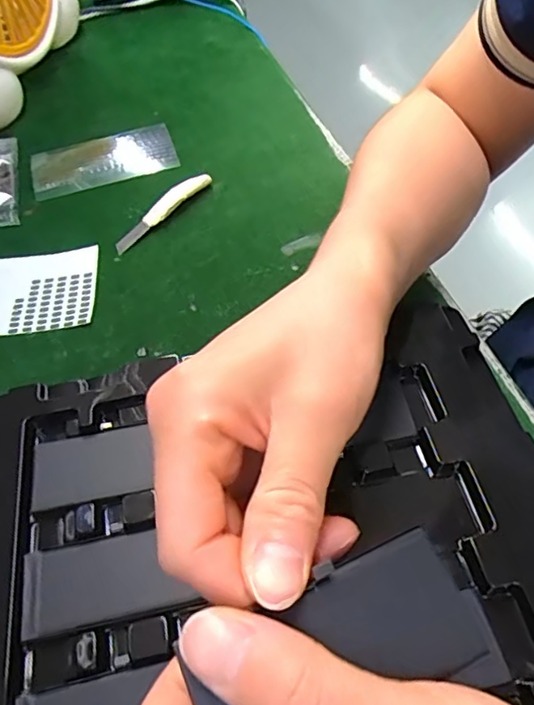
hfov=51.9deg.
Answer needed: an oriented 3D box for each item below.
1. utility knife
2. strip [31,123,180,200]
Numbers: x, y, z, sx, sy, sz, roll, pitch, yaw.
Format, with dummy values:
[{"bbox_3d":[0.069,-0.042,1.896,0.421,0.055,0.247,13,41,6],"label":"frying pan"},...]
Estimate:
[{"bbox_3d":[-0.071,-0.099,0.376,0.085,0.012,0.014,-40,62,-22],"label":"utility knife"},{"bbox_3d":[-0.128,-0.151,0.430,0.110,0.007,0.059,-18,56,-5],"label":"strip"}]

